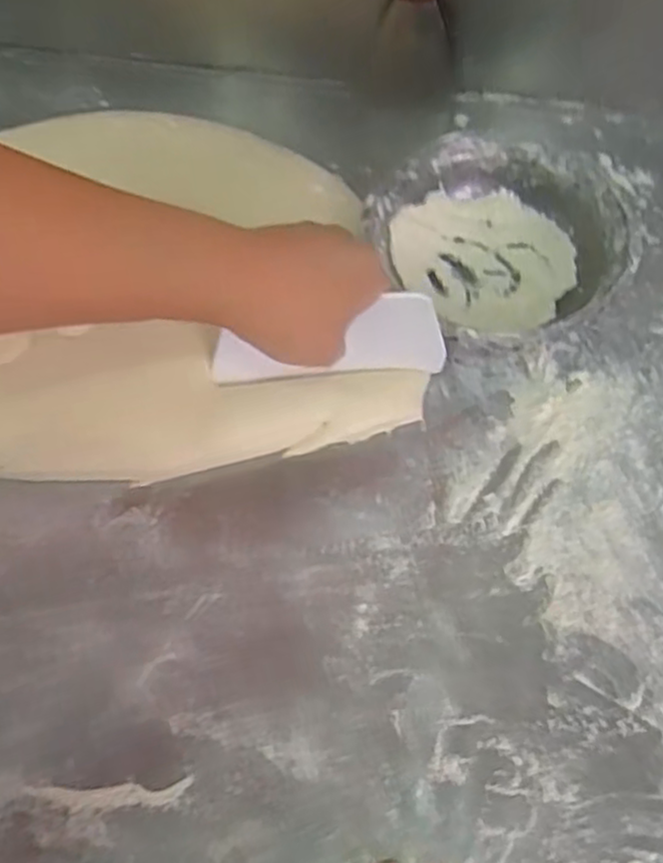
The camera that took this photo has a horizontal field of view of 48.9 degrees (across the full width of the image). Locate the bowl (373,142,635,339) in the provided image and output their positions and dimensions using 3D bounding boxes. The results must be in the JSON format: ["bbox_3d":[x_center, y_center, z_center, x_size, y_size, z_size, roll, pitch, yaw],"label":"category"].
[{"bbox_3d":[0.116,-0.136,0.526,0.175,0.050,0.164,0,64,1],"label":"bowl"}]

